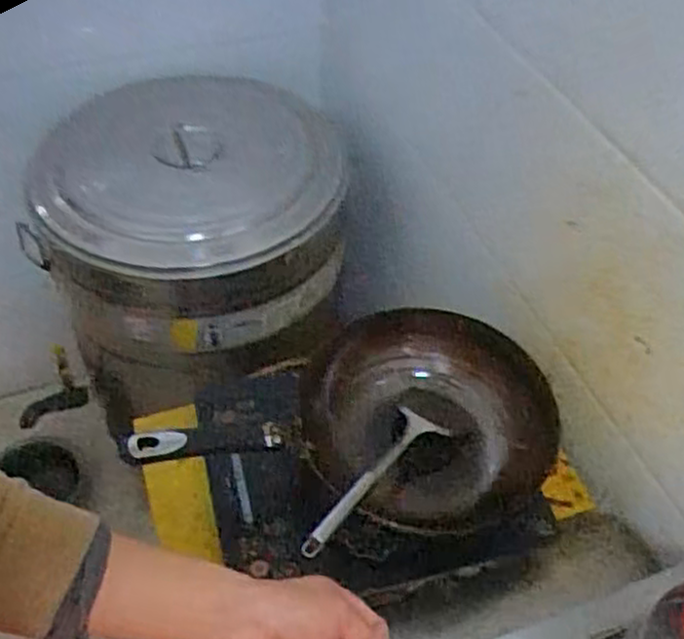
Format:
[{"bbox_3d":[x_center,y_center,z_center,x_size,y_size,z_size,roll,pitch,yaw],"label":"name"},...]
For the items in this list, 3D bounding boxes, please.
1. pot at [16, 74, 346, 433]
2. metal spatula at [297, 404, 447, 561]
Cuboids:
[{"bbox_3d":[-0.250,-0.133,1.302,0.486,0.393,0.405,8,49,4],"label":"pot"},{"bbox_3d":[0.037,0.168,0.794,0.067,0.037,0.259,27,29,19],"label":"metal spatula"}]

